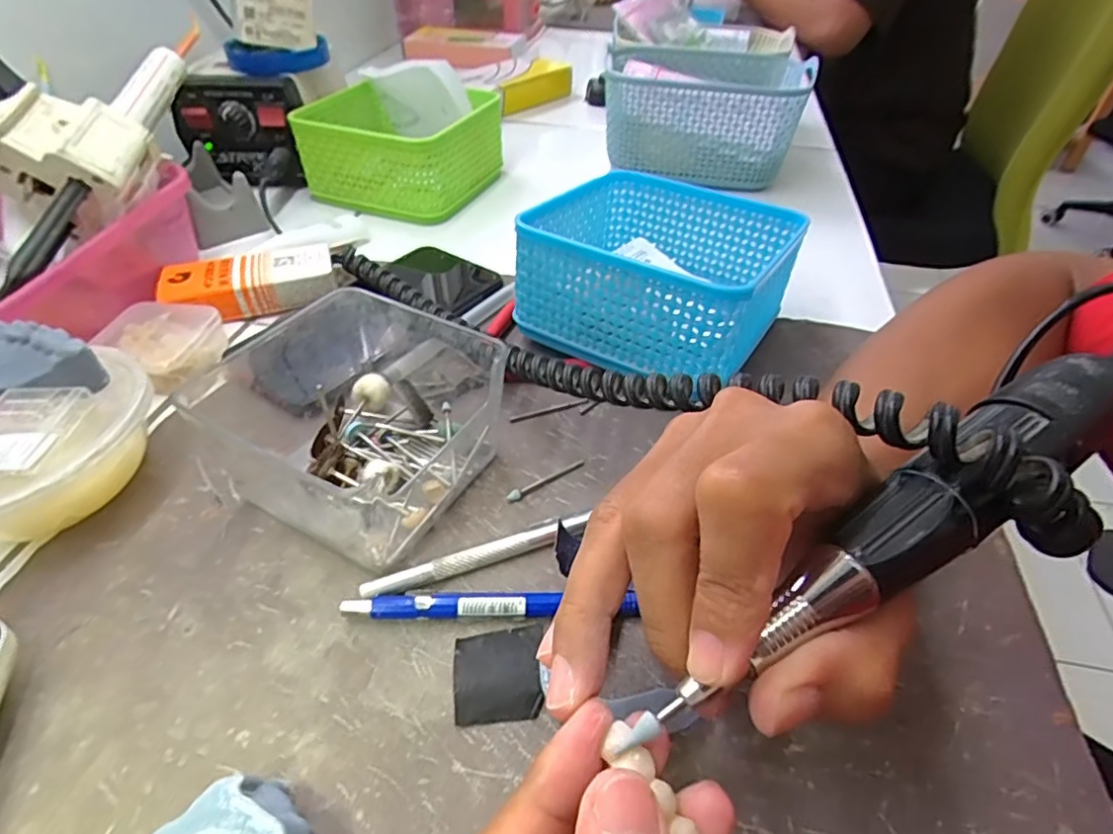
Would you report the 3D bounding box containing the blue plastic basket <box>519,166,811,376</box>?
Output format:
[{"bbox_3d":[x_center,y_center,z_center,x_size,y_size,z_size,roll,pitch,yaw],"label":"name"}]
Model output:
[{"bbox_3d":[0.058,-0.084,0.345,0.128,0.072,0.132,25,48,21],"label":"blue plastic basket"}]

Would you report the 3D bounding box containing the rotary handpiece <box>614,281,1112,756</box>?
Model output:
[{"bbox_3d":[0.094,0.021,0.152,0.188,0.023,0.025,-33,53,-13],"label":"rotary handpiece"}]

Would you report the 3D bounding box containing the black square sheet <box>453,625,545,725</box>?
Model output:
[{"bbox_3d":[-0.021,0.090,0.212,0.030,0.004,0.032,-2,45,-5],"label":"black square sheet"}]

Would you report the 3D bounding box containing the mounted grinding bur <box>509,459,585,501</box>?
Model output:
[{"bbox_3d":[-0.005,0.028,0.277,0.042,0.004,0.006,-26,51,-26],"label":"mounted grinding bur"}]

